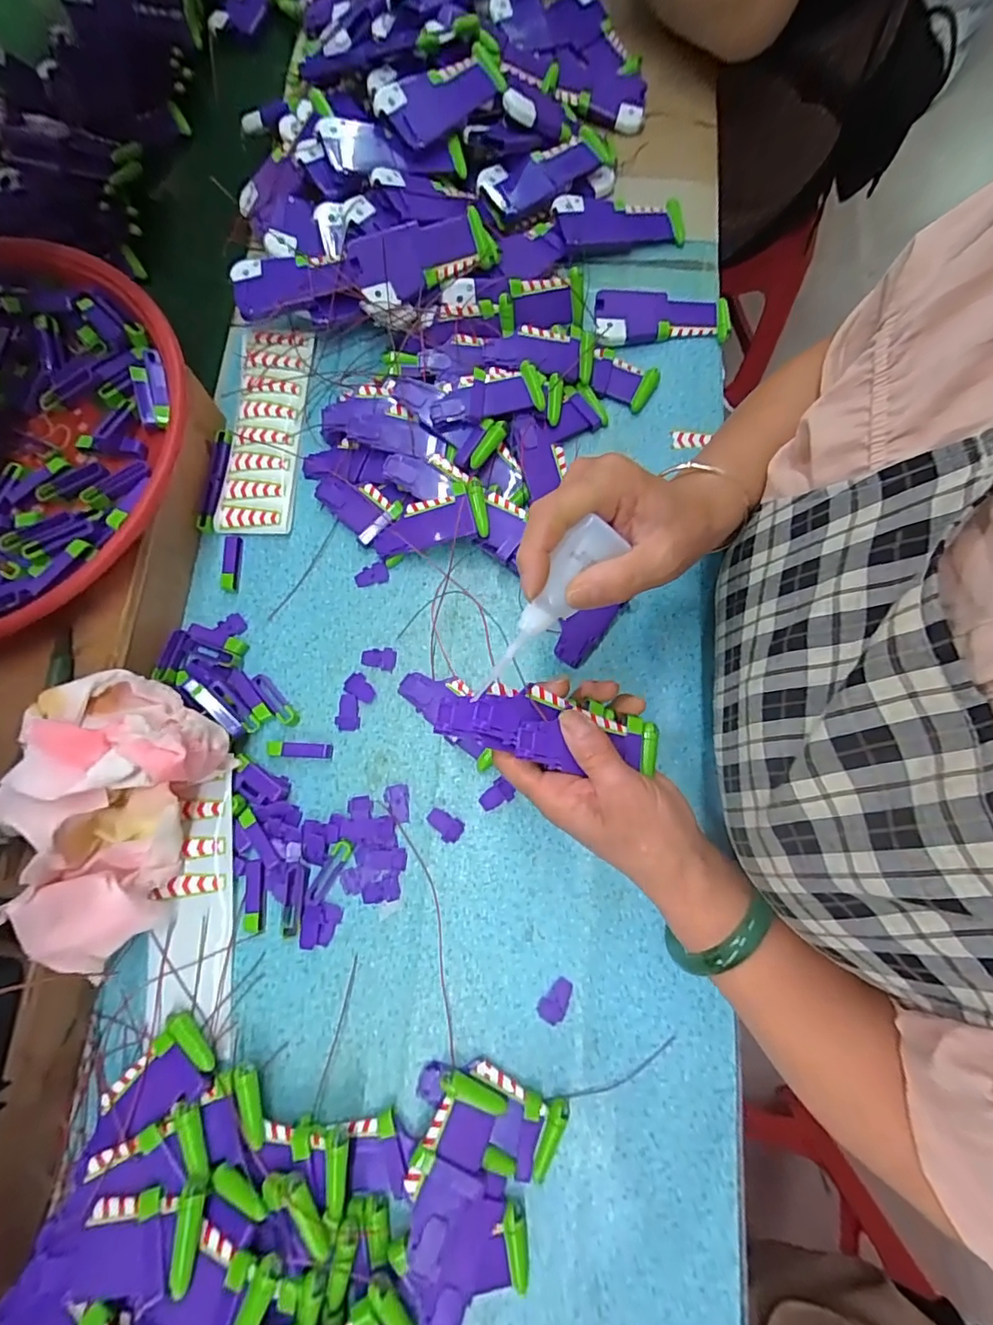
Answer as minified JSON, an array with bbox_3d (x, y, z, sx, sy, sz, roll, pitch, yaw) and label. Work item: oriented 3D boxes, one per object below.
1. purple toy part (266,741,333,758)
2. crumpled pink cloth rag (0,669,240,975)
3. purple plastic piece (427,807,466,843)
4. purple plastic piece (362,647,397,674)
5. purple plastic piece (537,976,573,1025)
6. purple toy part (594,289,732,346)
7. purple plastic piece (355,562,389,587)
[{"bbox_3d":[-0.142,0.063,0.388,0.045,0.007,0.011,6,76,-10],"label":"purple toy part"},{"bbox_3d":[-0.240,0.089,0.319,0.099,0.069,0.158,22,78,6],"label":"crumpled pink cloth rag"},{"bbox_3d":[-0.037,0.114,0.378,0.026,0.005,0.017,38,80,9],"label":"purple plastic piece"},{"bbox_3d":[-0.090,-0.004,0.407,0.026,0.004,0.017,13,77,4],"label":"purple plastic piece"},{"bbox_3d":[0.039,0.220,0.350,0.017,0.004,0.027,26,78,7],"label":"purple plastic piece"},{"bbox_3d":[0.147,-0.304,0.469,0.120,0.011,0.052,-1,76,1],"label":"purple toy part"},{"bbox_3d":[-0.099,-0.070,0.423,0.026,0.005,0.017,-8,76,-1],"label":"purple plastic piece"}]

